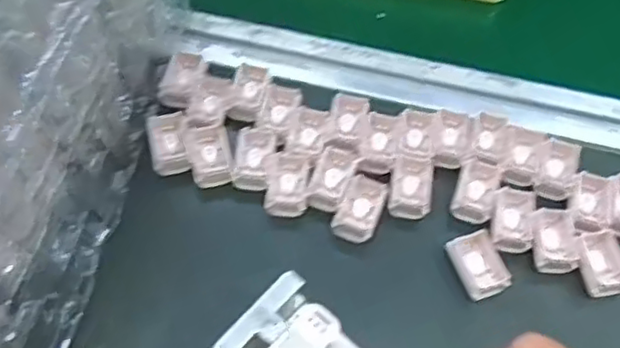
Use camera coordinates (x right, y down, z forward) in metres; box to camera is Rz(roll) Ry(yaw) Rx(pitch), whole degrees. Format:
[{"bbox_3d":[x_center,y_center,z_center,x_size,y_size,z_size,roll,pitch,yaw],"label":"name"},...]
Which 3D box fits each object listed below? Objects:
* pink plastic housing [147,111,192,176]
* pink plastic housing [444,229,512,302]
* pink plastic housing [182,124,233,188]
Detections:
[{"bbox_3d":[-0.084,-0.017,0.394,0.021,0.006,0.040,-11,61,-10],"label":"pink plastic housing"},{"bbox_3d":[0.094,0.050,0.368,0.024,0.013,0.034,-17,62,-13],"label":"pink plastic housing"},{"bbox_3d":[-0.060,-0.011,0.394,0.025,0.007,0.040,-14,61,-11],"label":"pink plastic housing"}]

